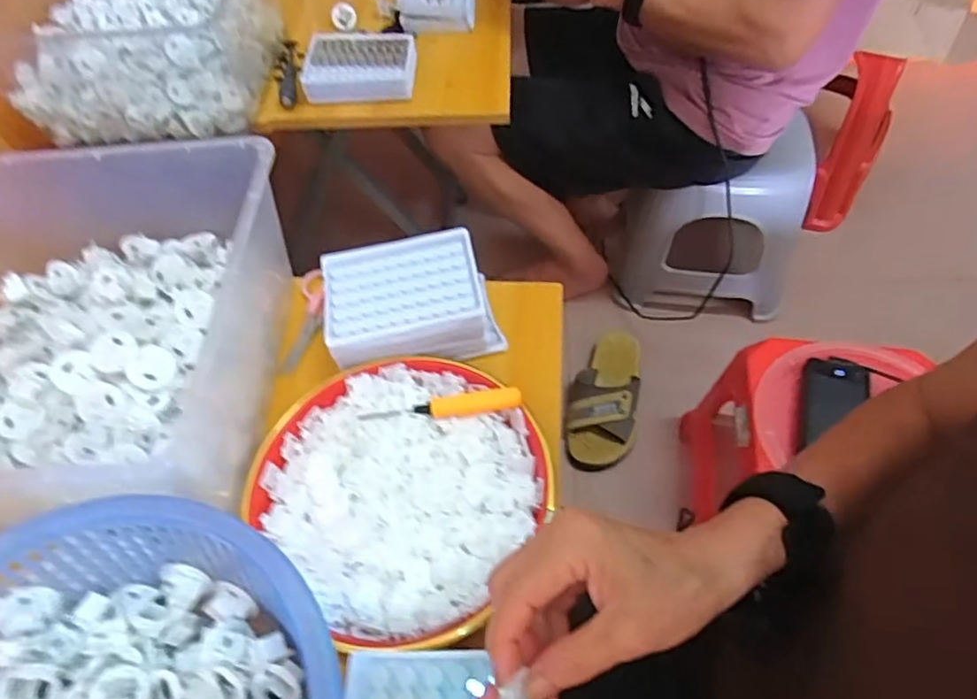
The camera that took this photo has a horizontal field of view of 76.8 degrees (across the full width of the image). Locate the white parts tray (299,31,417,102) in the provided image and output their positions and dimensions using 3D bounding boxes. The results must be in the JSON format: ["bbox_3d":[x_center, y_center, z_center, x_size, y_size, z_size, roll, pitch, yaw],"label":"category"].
[{"bbox_3d":[-0.160,-0.358,0.776,0.137,0.042,0.094,-4,55,1],"label":"white parts tray"}]

